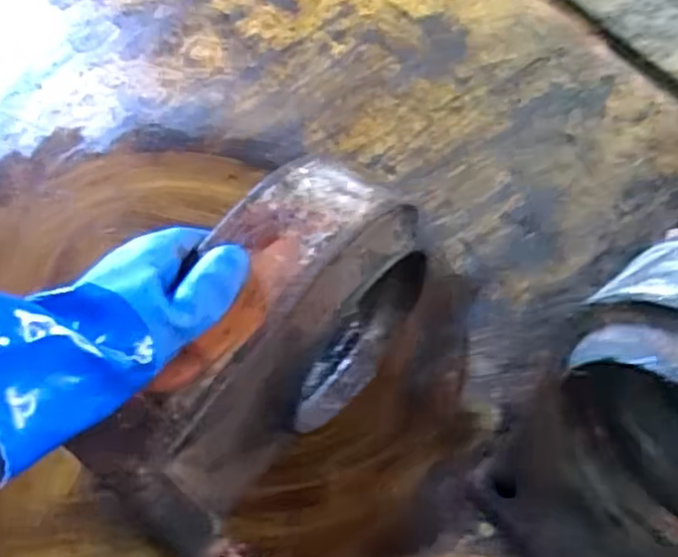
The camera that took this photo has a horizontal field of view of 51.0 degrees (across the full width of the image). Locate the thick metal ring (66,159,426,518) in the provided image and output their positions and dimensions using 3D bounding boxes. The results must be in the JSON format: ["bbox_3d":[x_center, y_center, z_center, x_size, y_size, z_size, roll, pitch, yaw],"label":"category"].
[{"bbox_3d":[-0.051,0.050,0.557,0.101,0.205,0.293,35,65,19],"label":"thick metal ring"}]

